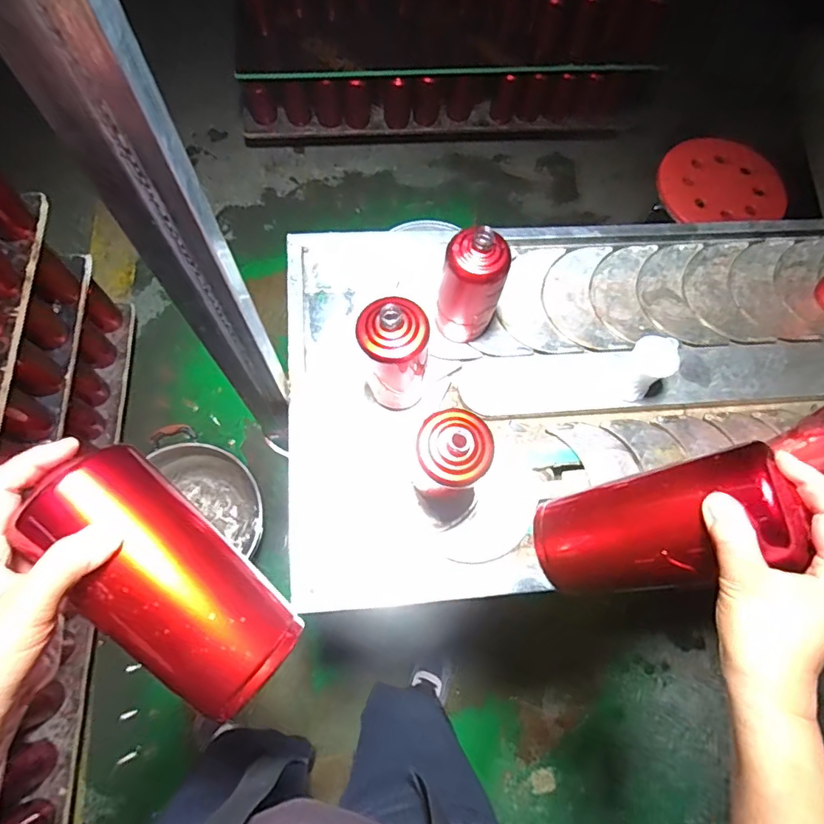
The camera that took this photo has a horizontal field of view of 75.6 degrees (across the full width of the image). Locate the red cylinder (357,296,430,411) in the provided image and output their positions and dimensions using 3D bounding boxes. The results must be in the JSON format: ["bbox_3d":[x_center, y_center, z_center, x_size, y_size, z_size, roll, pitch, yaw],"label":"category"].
[{"bbox_3d":[-0.023,-0.067,0.662,0.076,0.193,0.066,-8,72,-5],"label":"red cylinder"}]

